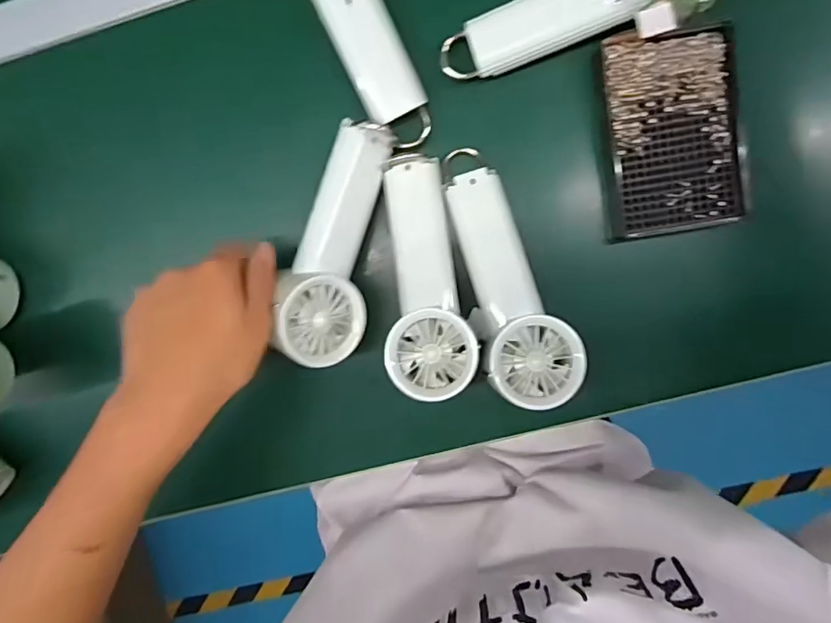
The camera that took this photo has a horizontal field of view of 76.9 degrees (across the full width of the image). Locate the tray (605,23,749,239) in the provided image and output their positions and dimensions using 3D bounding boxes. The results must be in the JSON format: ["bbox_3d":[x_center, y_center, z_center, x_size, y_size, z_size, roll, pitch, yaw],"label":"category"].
[{"bbox_3d":[0.185,-0.128,0.378,0.096,0.012,0.137,-6,95,5],"label":"tray"}]

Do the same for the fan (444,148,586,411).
[{"bbox_3d":[0.065,-0.025,0.385,0.062,0.050,0.191,-18,81,6],"label":"fan"}]

